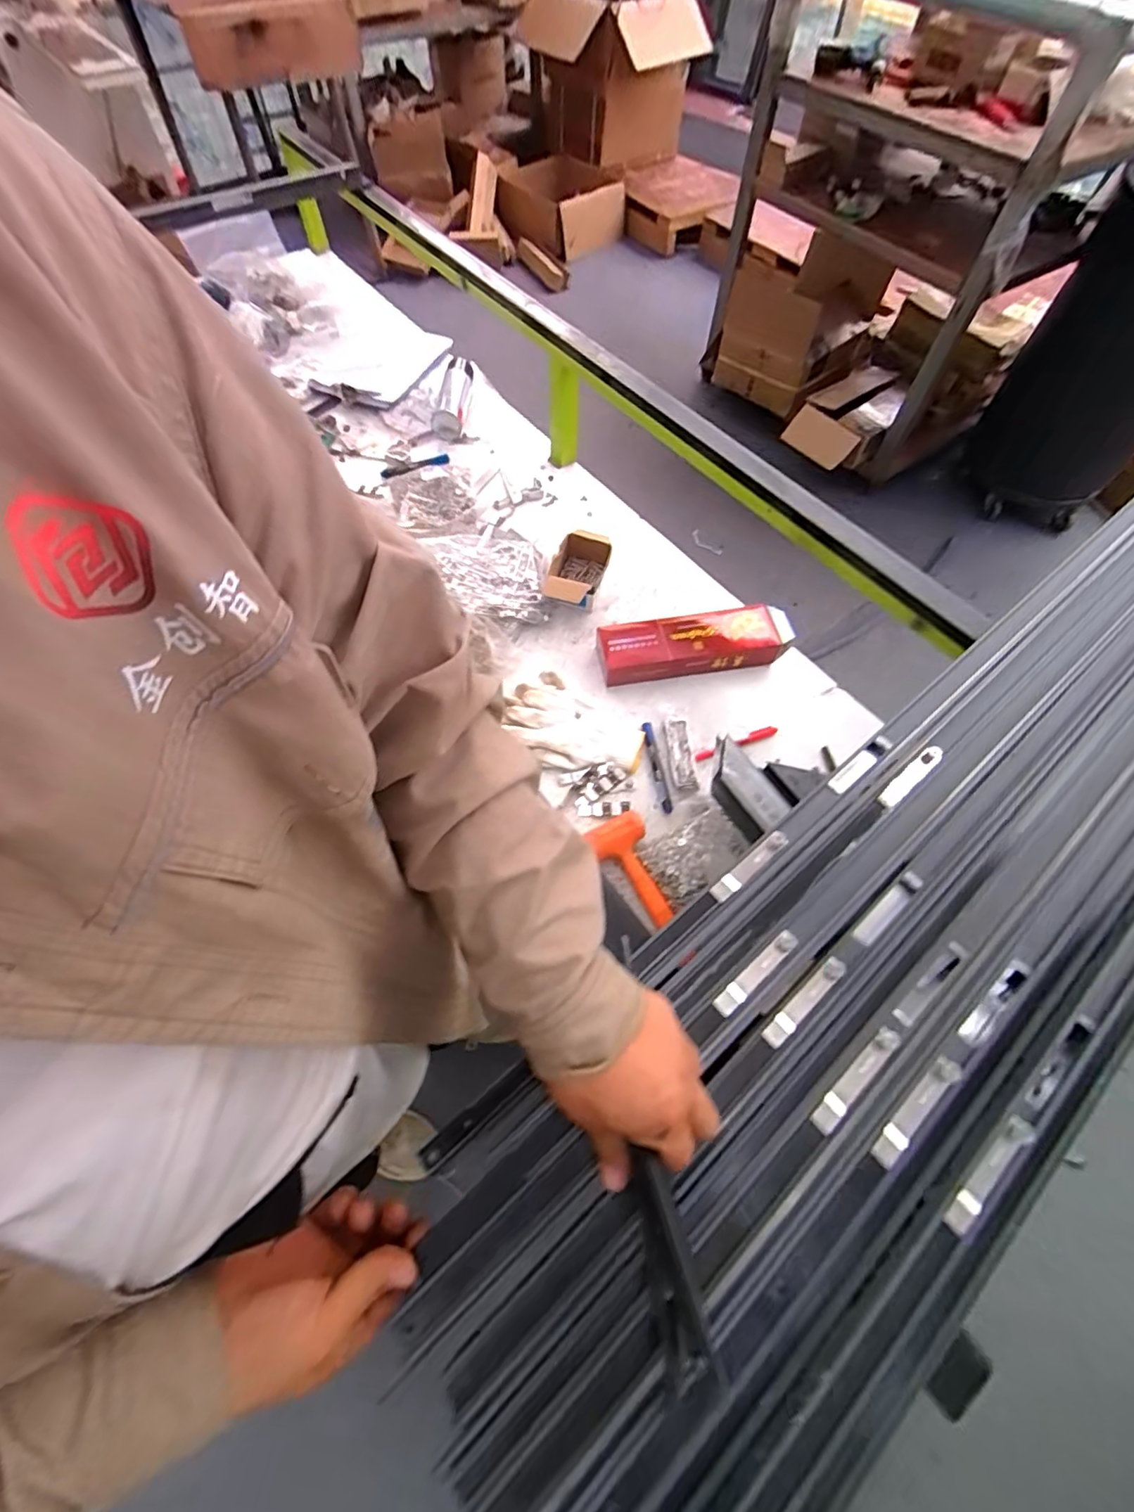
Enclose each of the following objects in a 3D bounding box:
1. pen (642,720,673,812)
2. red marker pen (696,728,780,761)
[{"bbox_3d":[0.134,0.015,0.827,0.014,0.009,0.141,-9,63,-5],"label":"pen"},{"bbox_3d":[0.258,-0.020,0.852,0.141,0.014,0.016,-21,64,-11],"label":"red marker pen"}]

